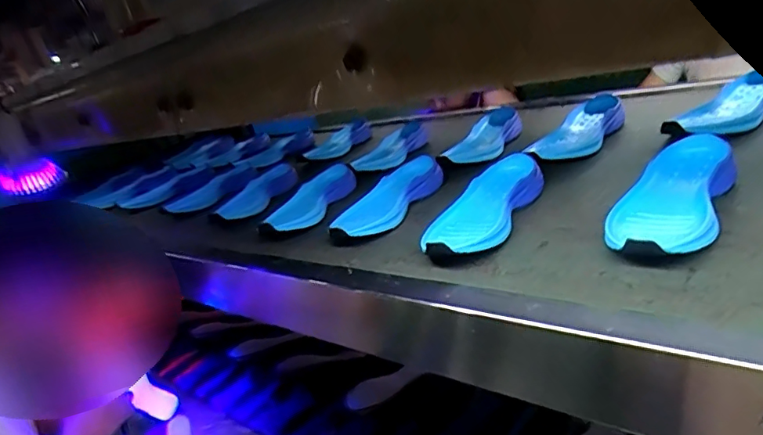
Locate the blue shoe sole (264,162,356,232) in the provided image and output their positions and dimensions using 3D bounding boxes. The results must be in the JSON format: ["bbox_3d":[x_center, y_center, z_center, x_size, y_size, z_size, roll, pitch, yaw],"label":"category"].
[{"bbox_3d":[-0.124,-0.037,0.889,0.108,0.054,0.218,2,18,25],"label":"blue shoe sole"}]

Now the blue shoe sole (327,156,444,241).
[{"bbox_3d":[0.003,-0.029,0.784,0.105,0.035,0.230,6,35,37],"label":"blue shoe sole"}]

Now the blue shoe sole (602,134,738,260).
[{"bbox_3d":[0.305,-0.022,0.534,0.093,0.037,0.245,8,35,41],"label":"blue shoe sole"}]

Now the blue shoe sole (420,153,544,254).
[{"bbox_3d":[0.129,-0.015,0.647,0.096,0.042,0.242,6,33,35],"label":"blue shoe sole"}]

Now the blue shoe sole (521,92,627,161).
[{"bbox_3d":[0.328,-0.144,0.837,0.095,0.038,0.253,10,38,44],"label":"blue shoe sole"}]

